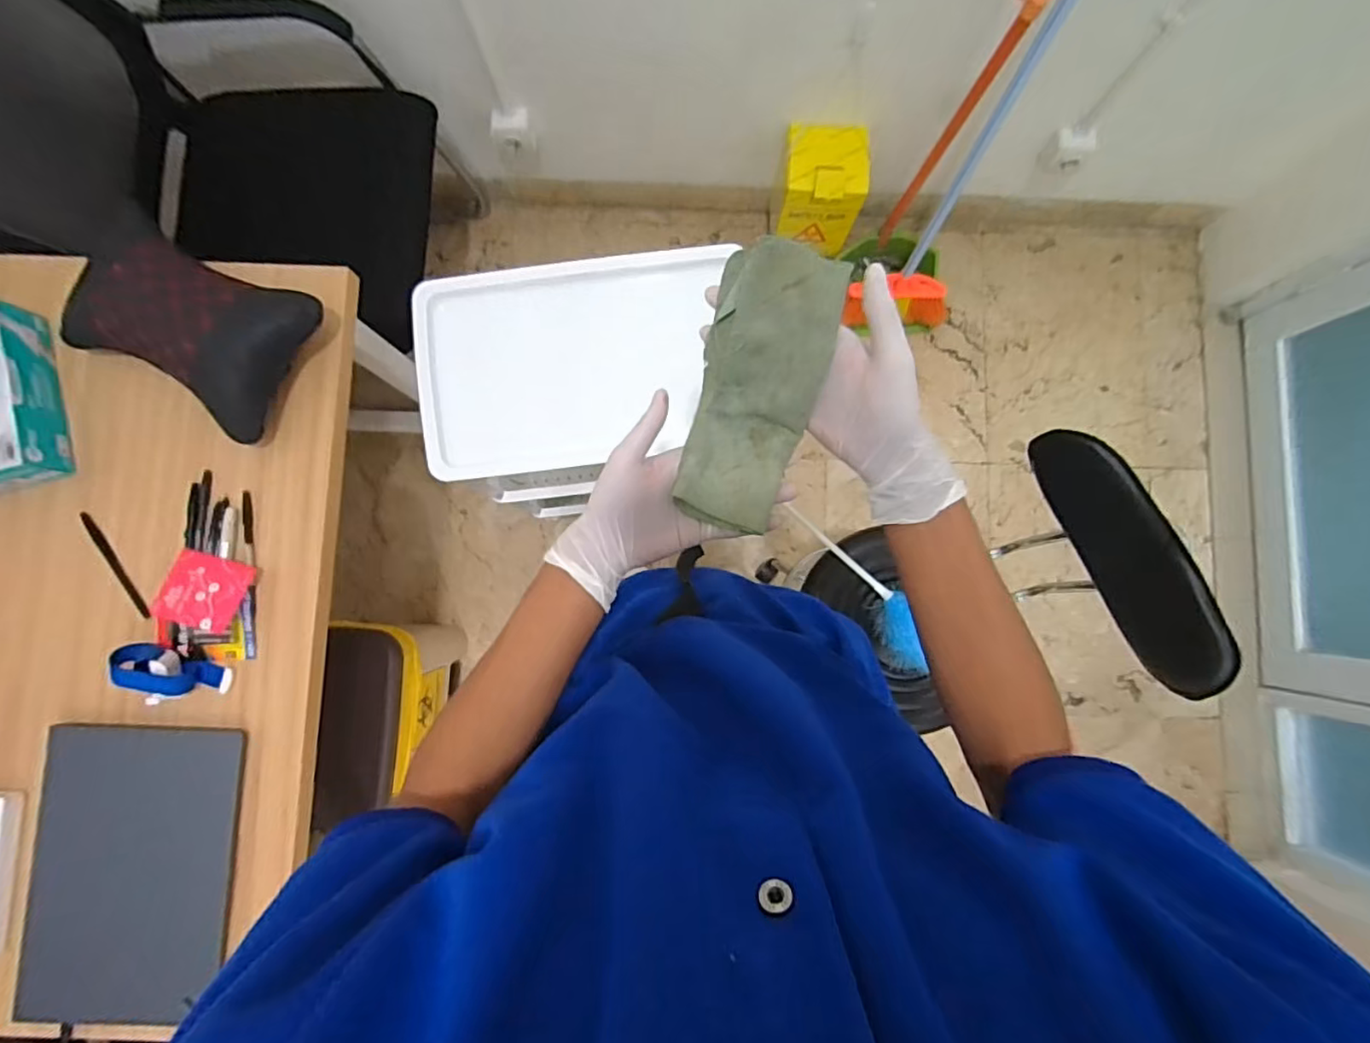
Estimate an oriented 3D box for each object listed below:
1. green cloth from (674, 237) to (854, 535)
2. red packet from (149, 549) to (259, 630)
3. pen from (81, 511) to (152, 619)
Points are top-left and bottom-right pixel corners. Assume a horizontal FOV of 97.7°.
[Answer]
[{"bbox_3d":[0.048,-0.088,0.403,0.074,0.070,0.173,16,125,1],"label":"green cloth"},{"bbox_3d":[-0.550,0.079,0.682,0.092,0.016,0.080,15,75,3],"label":"red packet"},{"bbox_3d":[-0.664,0.052,0.700,0.014,0.010,0.145,-35,86,-3],"label":"pen"}]

